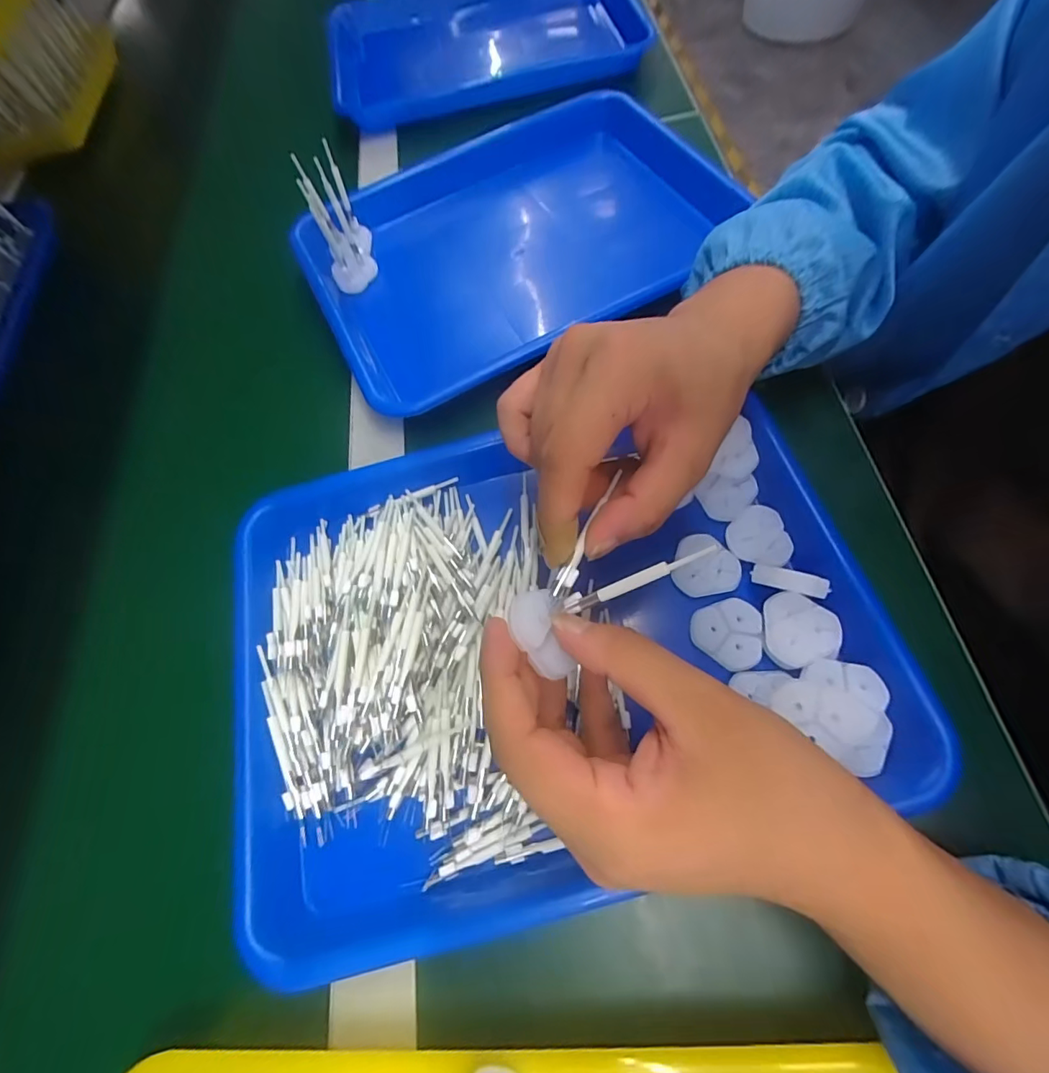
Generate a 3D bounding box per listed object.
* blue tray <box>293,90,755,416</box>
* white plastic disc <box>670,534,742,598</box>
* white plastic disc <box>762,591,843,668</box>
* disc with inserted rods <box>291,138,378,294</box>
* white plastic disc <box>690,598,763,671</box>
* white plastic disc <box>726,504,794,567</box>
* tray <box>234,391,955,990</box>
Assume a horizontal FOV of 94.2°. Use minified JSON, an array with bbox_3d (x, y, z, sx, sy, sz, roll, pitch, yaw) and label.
[{"bbox_3d":[-0.003,-0.250,0.404,0.351,0.046,0.250,-28,67,-6],"label":"blue tray"},{"bbox_3d":[0.102,0.015,0.276,0.036,0.004,0.035,-2,66,5],"label":"white plastic disc"},{"bbox_3d":[0.142,0.047,0.250,0.035,0.007,0.035,-2,66,5],"label":"white plastic disc"},{"bbox_3d":[-0.149,-0.253,0.396,0.040,0.068,0.080,-18,63,-6],"label":"disc with inserted rods"},{"bbox_3d":[0.110,0.051,0.259,0.036,0.004,0.036,-2,66,5],"label":"white plastic disc"},{"bbox_3d":[0.133,0.000,0.278,0.033,0.005,0.036,-2,66,5],"label":"white plastic disc"},{"bbox_3d":[0.011,0.049,0.267,0.335,0.042,0.240,-14,66,0],"label":"tray"}]

